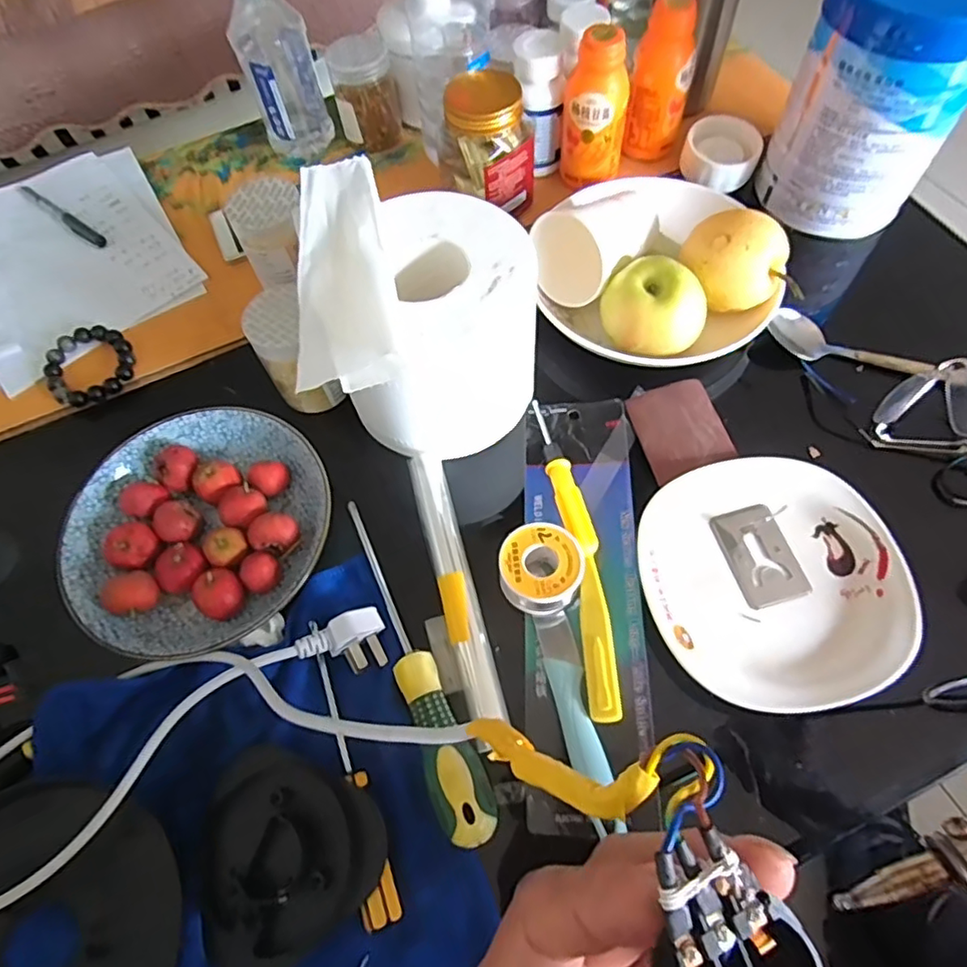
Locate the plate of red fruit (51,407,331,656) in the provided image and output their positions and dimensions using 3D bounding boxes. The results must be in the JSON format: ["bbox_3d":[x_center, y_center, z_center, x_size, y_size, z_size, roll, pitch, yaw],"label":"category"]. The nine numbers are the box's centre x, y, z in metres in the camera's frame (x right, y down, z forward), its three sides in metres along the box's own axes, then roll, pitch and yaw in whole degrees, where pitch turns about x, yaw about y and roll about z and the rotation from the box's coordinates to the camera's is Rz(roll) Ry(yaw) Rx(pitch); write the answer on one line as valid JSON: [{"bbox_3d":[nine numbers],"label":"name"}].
[{"bbox_3d":[-0.198,0.029,0.420,0.179,0.034,0.170,-1,63,1],"label":"plate of red fruit"}]

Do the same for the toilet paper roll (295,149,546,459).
[{"bbox_3d":[-0.041,-0.121,0.434,0.149,0.131,0.178,-6,63,-2],"label":"toilet paper roll"}]

